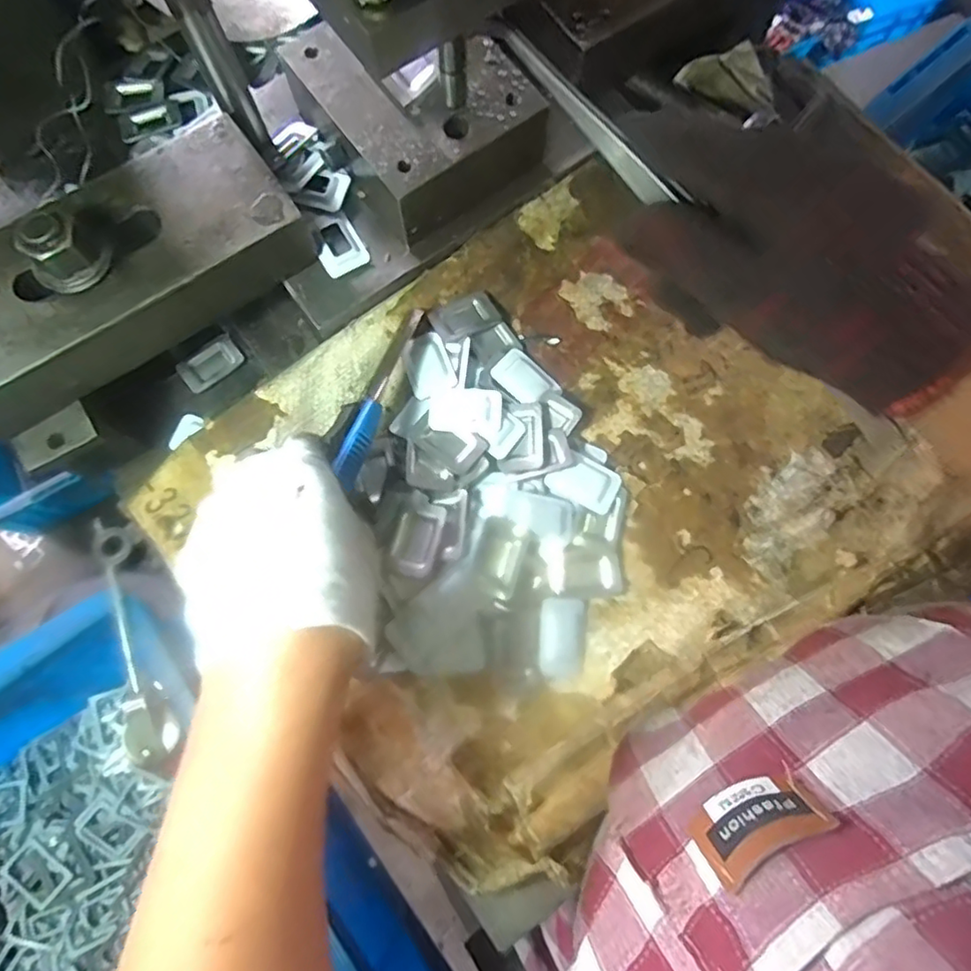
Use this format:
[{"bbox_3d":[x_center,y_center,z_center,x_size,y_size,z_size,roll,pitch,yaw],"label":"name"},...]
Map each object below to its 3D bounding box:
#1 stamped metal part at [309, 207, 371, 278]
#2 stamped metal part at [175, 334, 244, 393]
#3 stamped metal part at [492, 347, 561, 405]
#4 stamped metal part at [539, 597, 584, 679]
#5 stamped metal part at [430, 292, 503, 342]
[{"bbox_3d":[-0.087,-0.143,0.353,0.026,0.007,0.039,-30,79,-7],"label":"stamped metal part"},{"bbox_3d":[-0.185,-0.082,0.405,0.041,0.005,0.027,-34,80,-8],"label":"stamped metal part"},{"bbox_3d":[0.023,-0.063,0.357,0.036,0.008,0.027,43,80,9],"label":"stamped metal part"},{"bbox_3d":[0.041,0.082,0.325,0.025,0.004,0.042,7,79,-14],"label":"stamped metal part"},{"bbox_3d":[-0.013,-0.102,0.365,0.039,0.006,0.026,-31,79,-7],"label":"stamped metal part"}]

